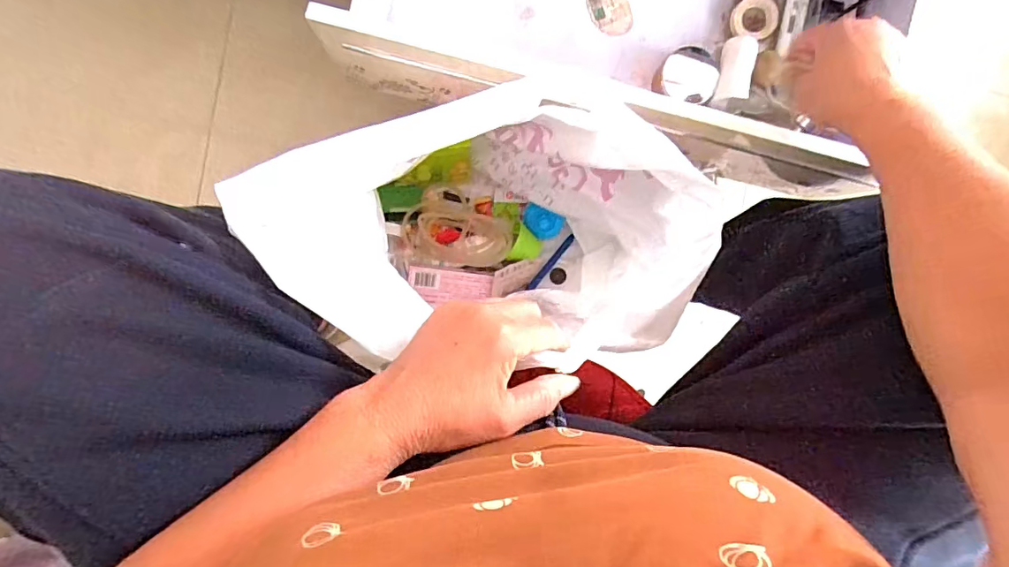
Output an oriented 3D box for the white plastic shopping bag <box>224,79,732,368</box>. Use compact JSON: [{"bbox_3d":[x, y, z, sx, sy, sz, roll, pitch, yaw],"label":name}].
[{"bbox_3d":[-0.013,-0.065,0.561,0.385,0.378,0.229,6,89,-4],"label":"white plastic shopping bag"}]

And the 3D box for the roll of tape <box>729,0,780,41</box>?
[{"bbox_3d":[0.285,-0.302,0.572,0.057,0.015,0.047,-21,91,-4],"label":"roll of tape"}]

